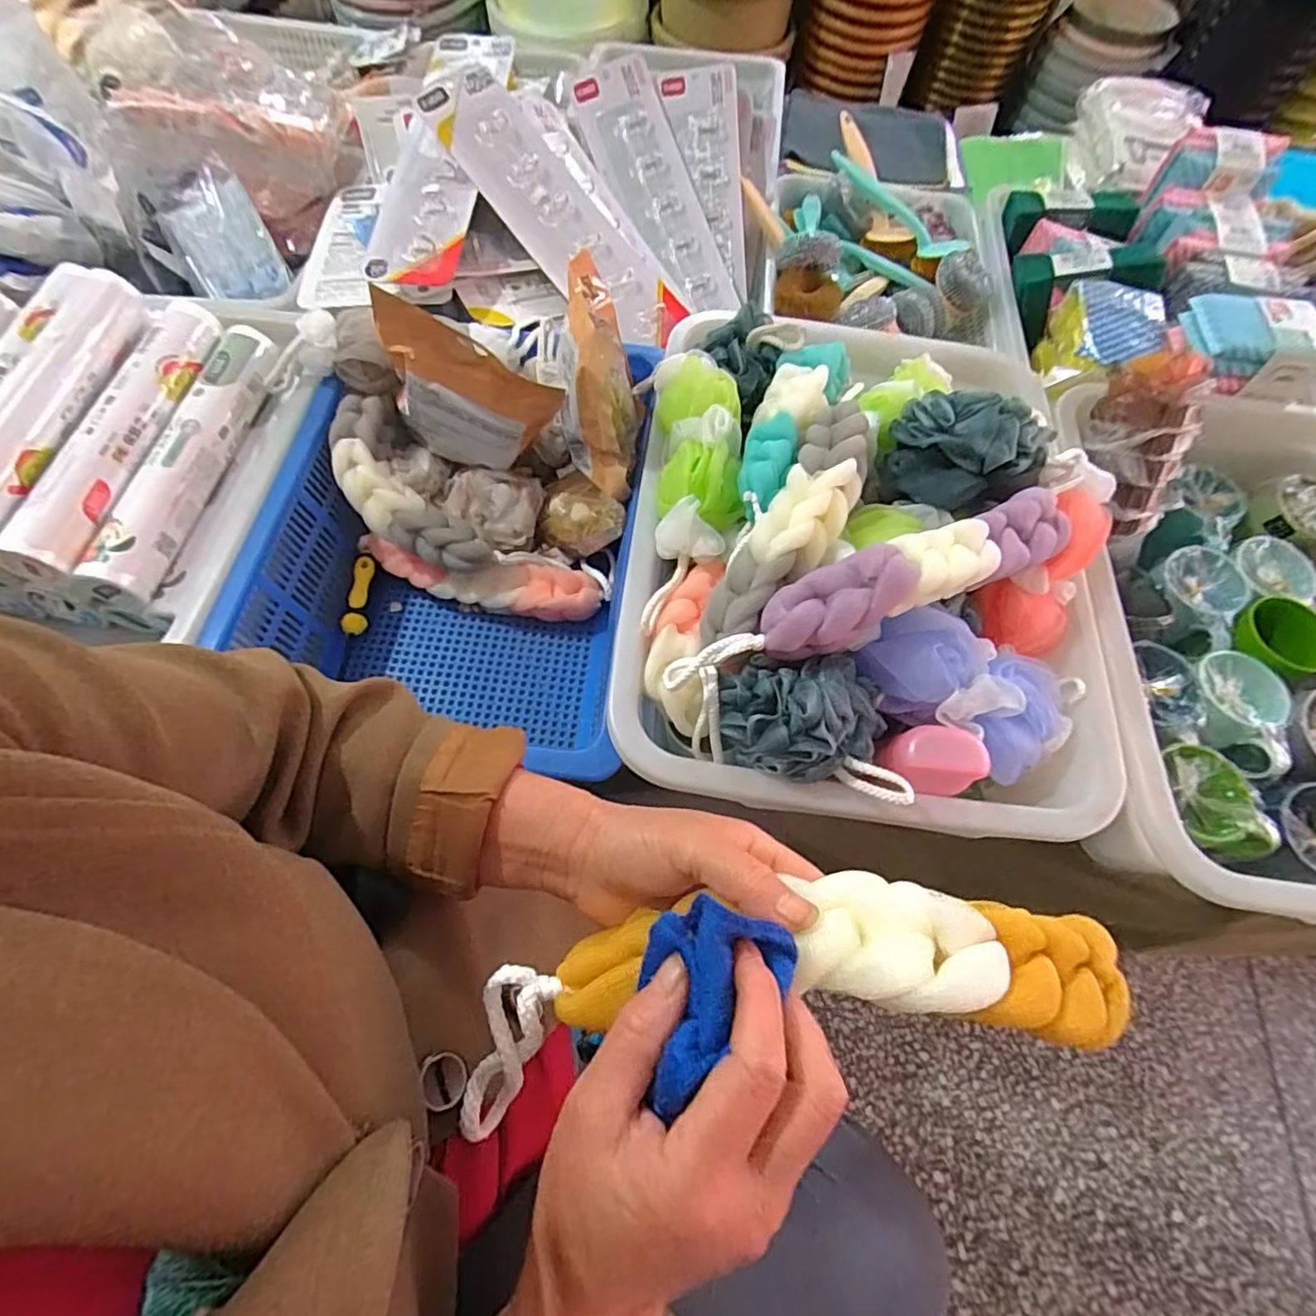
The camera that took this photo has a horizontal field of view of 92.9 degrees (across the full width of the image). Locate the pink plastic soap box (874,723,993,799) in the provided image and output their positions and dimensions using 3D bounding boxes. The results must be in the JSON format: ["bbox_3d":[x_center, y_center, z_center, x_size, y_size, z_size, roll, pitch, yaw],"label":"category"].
[{"bbox_3d":[0.205,0.077,0.471,0.073,0.043,0.049,-4,73,16],"label":"pink plastic soap box"}]

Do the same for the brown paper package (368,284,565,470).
[{"bbox_3d":[-0.198,-0.261,0.625,0.174,0.149,0.050,24,50,-18],"label":"brown paper package"}]

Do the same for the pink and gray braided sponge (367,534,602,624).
[{"bbox_3d":[-0.187,-0.082,0.671,0.250,0.049,0.061,6,65,0],"label":"pink and gray braided sponge"}]

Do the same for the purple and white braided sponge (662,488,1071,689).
[{"bbox_3d":[0.170,-0.054,0.471,0.344,0.083,0.062,-22,68,-12],"label":"purple and white braided sponge"}]

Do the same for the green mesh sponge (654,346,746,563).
[{"bbox_3d":[0.036,-0.193,0.554,0.076,0.058,0.220,0,65,-2],"label":"green mesh sponge"}]

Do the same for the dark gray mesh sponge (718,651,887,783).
[{"bbox_3d":[0.107,0.048,0.473,0.116,0.087,0.087,-6,66,-5],"label":"dark gray mesh sponge"}]

